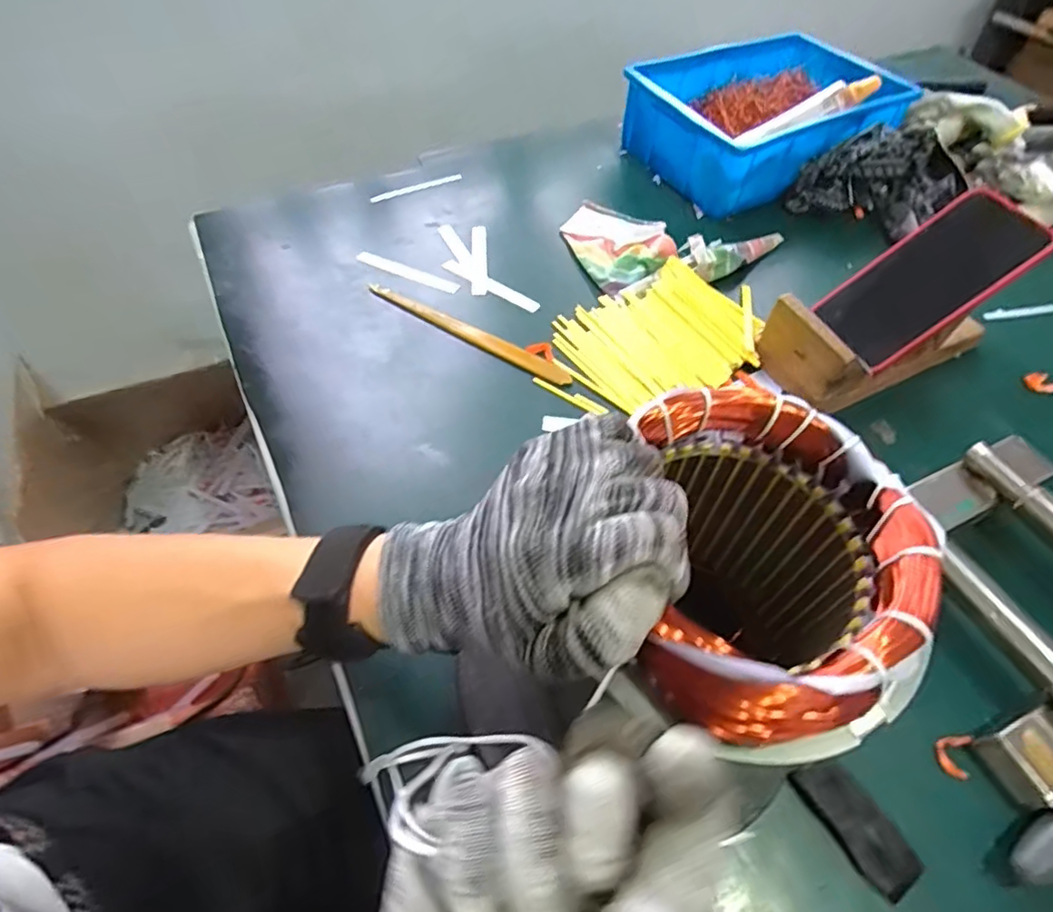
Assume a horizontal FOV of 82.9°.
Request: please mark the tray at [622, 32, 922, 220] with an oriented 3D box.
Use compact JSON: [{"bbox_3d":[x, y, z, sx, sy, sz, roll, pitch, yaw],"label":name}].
[{"bbox_3d":[0.280,-0.406,0.703,0.304,0.079,0.209,-24,58,-19],"label":"tray"}]

